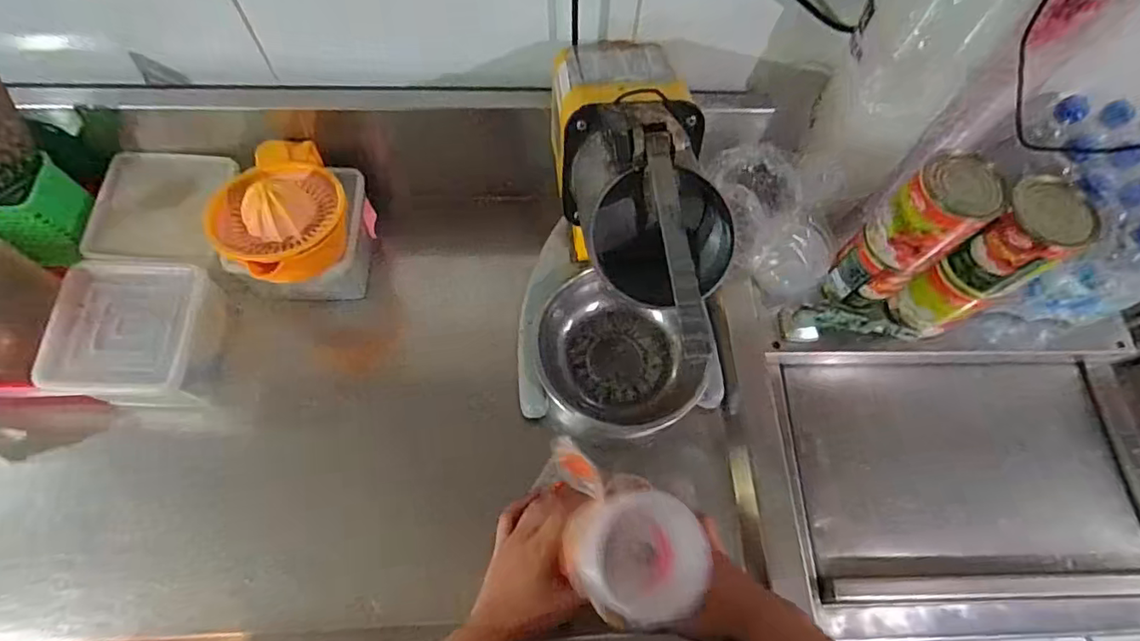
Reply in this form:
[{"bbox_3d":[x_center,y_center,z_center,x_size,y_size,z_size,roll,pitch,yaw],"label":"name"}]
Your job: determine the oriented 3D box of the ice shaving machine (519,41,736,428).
[{"bbox_3d":[0.050,-0.074,0.604,0.224,0.374,0.340,-7,68,-6],"label":"ice shaving machine"}]

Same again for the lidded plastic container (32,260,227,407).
[{"bbox_3d":[-0.468,0.019,0.627,0.144,0.096,0.147,1,67,-2],"label":"lidded plastic container"}]

